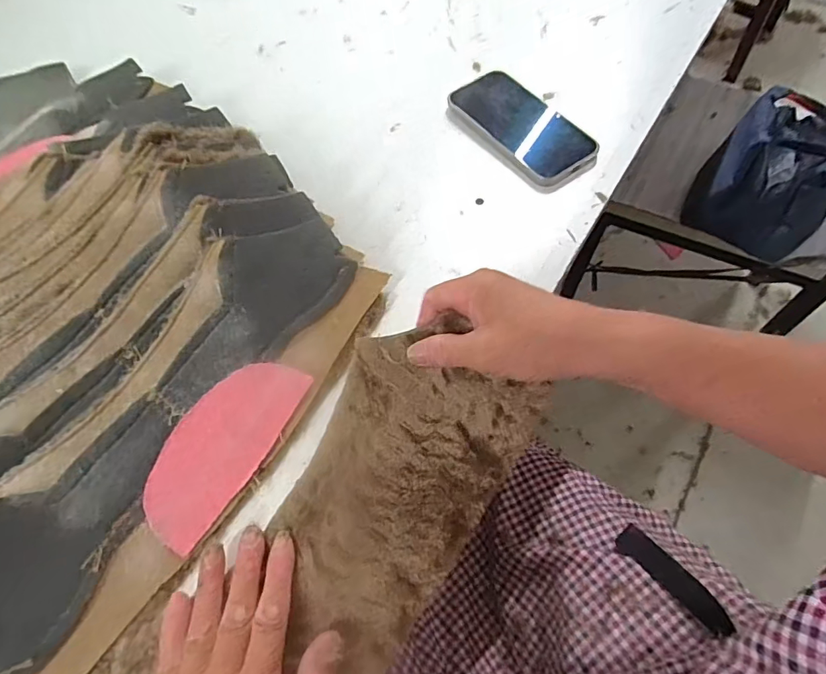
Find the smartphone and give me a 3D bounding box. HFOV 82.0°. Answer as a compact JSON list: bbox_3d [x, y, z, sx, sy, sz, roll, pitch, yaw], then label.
[{"bbox_3d":[0.110,-0.212,0.481,0.081,0.015,0.158,-35,66,-14],"label":"smartphone"}]

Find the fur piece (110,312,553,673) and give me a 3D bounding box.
[{"bbox_3d":[-0.052,0.134,0.294,0.127,0.024,0.319,35,77,20],"label":"fur piece"}]

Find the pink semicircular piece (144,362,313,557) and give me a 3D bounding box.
[{"bbox_3d":[-0.131,0.072,0.328,0.059,0.007,0.133,41,69,-12],"label":"pink semicircular piece"}]

